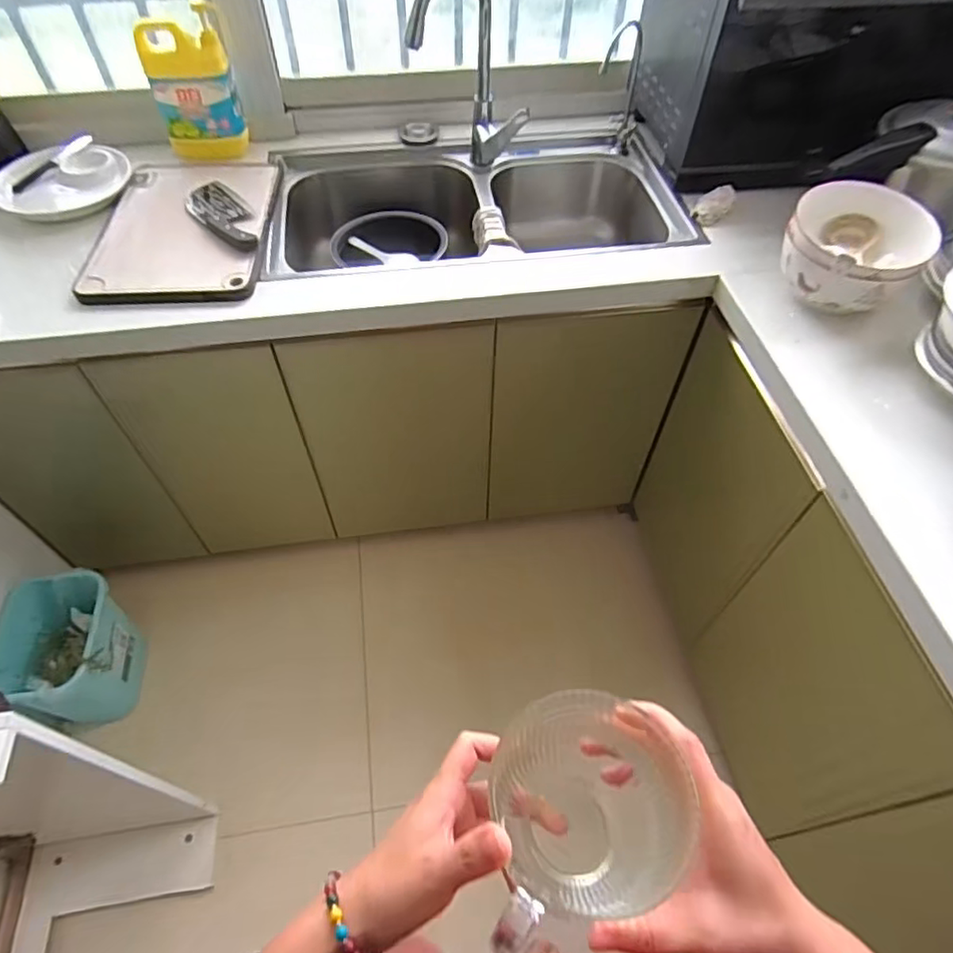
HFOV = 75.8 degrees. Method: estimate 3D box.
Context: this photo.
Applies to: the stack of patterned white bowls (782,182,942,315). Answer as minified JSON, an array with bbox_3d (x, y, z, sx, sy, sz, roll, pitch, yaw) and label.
[{"bbox_3d":[0.566,-0.351,0.932,0.193,0.115,0.170,-21,58,-15],"label":"stack of patterned white bowls"}]

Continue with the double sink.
[{"bbox_3d":[-0.008,-0.537,1.263,0.774,0.176,0.476,-7,55,-6],"label":"double sink"}]

